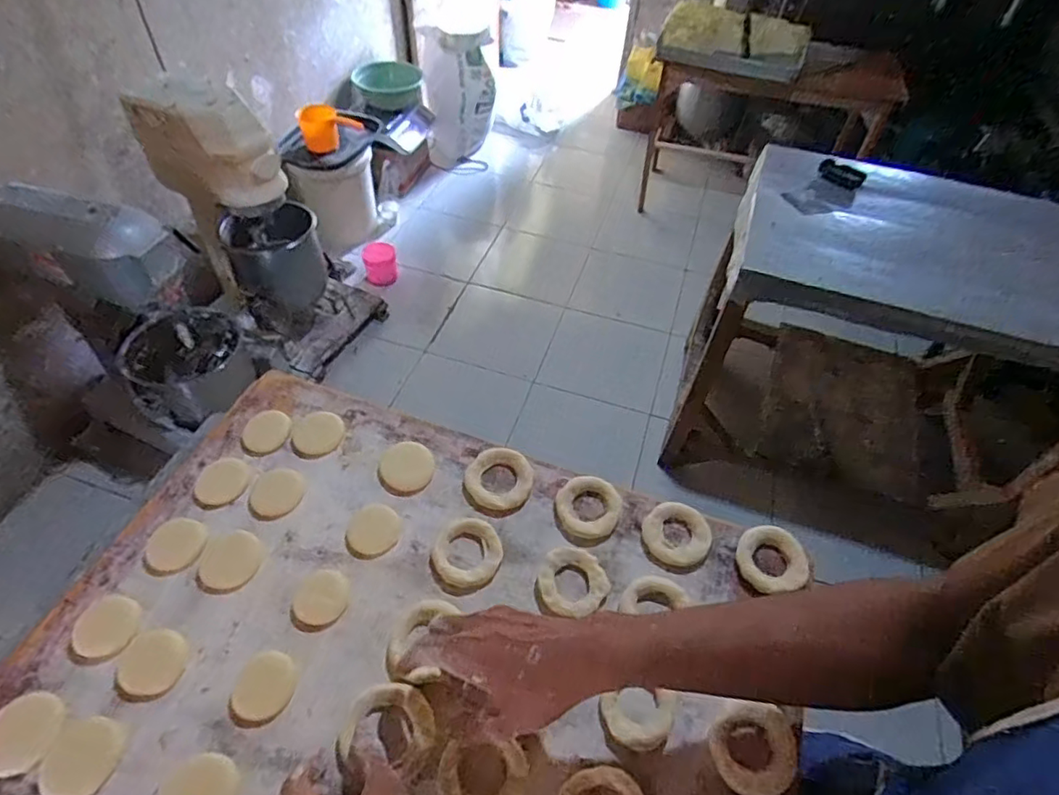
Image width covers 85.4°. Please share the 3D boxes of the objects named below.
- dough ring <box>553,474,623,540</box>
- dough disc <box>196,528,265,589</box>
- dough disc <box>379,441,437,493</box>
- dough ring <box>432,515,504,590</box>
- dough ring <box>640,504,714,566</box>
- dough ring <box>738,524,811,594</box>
[{"bbox_3d":[0.056,0.105,0.551,0.060,0.015,0.058,2,50,-2],"label":"dough ring"},{"bbox_3d":[-0.266,0.144,0.513,0.051,0.004,0.051,10,51,5],"label":"dough disc"},{"bbox_3d":[-0.123,0.068,0.578,0.056,0.005,0.051,2,50,-2],"label":"dough disc"},{"bbox_3d":[-0.057,0.139,0.522,0.061,0.014,0.066,2,50,-2],"label":"dough ring"},{"bbox_3d":[0.137,0.128,0.538,0.061,0.014,0.058,2,50,-2],"label":"dough ring"},{"bbox_3d":[0.221,0.148,0.525,0.062,0.013,0.060,2,50,-2],"label":"dough ring"}]

